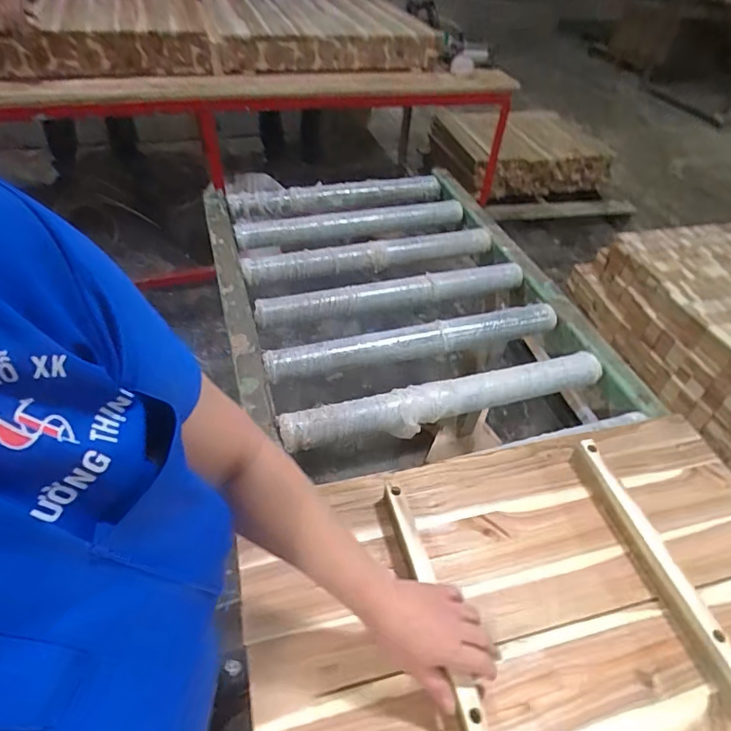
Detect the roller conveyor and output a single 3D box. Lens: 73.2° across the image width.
[{"bbox_3d":[0.068,-0.165,1.054,0.721,0.097,0.859,-8,50,-17],"label":"roller conveyor"}]

